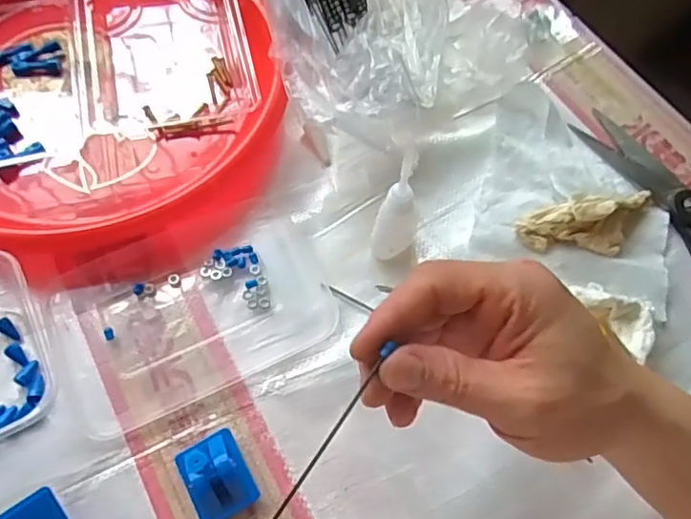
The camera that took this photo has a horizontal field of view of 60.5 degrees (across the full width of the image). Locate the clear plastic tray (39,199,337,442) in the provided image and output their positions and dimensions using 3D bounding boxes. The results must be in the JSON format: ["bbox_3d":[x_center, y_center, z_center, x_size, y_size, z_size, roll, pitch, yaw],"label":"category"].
[{"bbox_3d":[-0.101,0.025,0.386,0.169,0.007,0.126,-23,65,-14],"label":"clear plastic tray"}]

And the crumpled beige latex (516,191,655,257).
[{"bbox_3d":[0.169,-0.024,0.403,0.097,0.026,0.038,-10,63,-8],"label":"crumpled beige latex"}]

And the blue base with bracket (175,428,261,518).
[{"bbox_3d":[-0.071,0.120,0.328,0.034,0.020,0.043,-26,66,-15],"label":"blue base with bracket"}]

